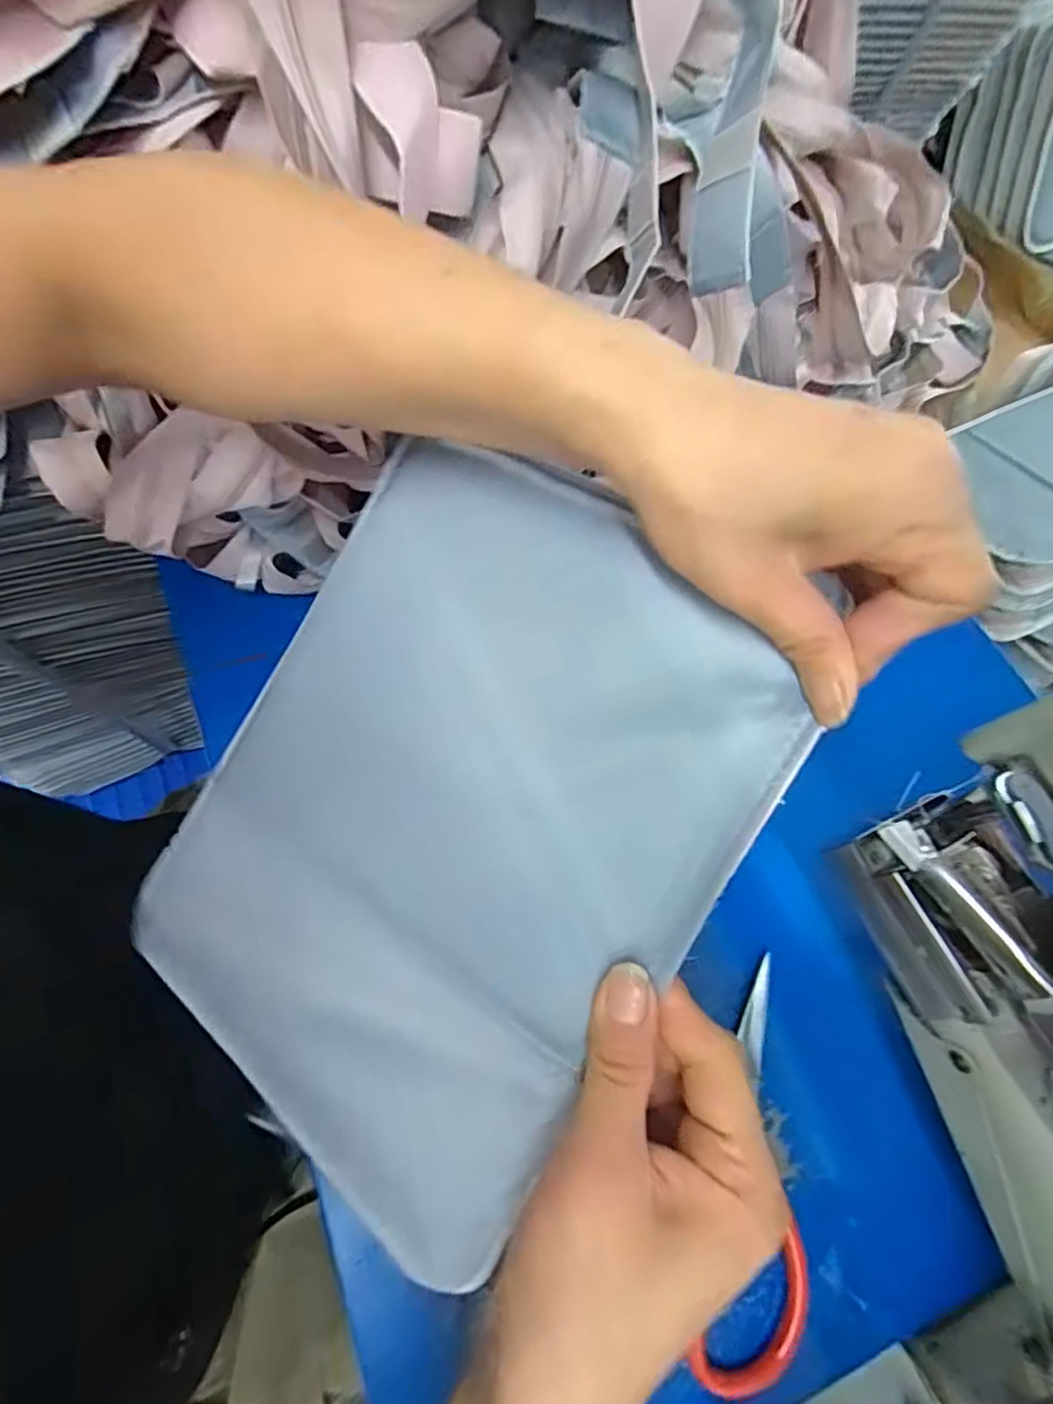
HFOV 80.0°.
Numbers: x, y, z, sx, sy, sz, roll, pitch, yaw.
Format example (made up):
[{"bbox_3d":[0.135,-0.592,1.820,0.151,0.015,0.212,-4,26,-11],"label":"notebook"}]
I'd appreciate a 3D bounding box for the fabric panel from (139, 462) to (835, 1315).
[{"bbox_3d":[-0.038,0.043,0.268,0.219,0.018,0.277,32,90,24],"label":"fabric panel"}]

